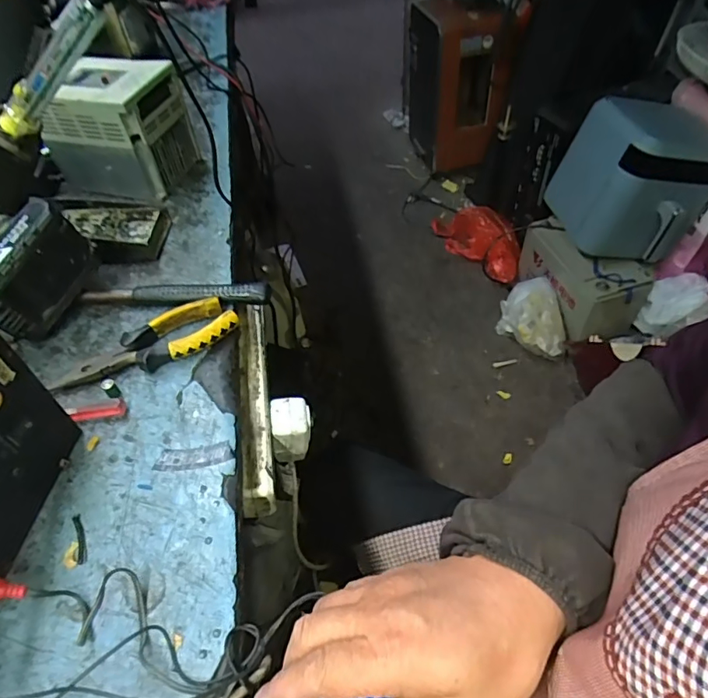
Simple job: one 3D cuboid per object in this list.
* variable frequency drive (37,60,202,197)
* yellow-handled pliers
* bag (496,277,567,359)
[{"bbox_3d":[-0.273,-0.258,0.584,0.130,0.114,0.102,11,53,11],"label":"variable frequency drive"},{"bbox_3d":[-0.174,0.000,0.432,0.148,0.020,0.045,-27,55,-18],"label":"yellow-handled pliers"},{"bbox_3d":[0.492,-0.082,1.374,0.142,0.119,0.201,-17,53,-11],"label":"bag"}]

